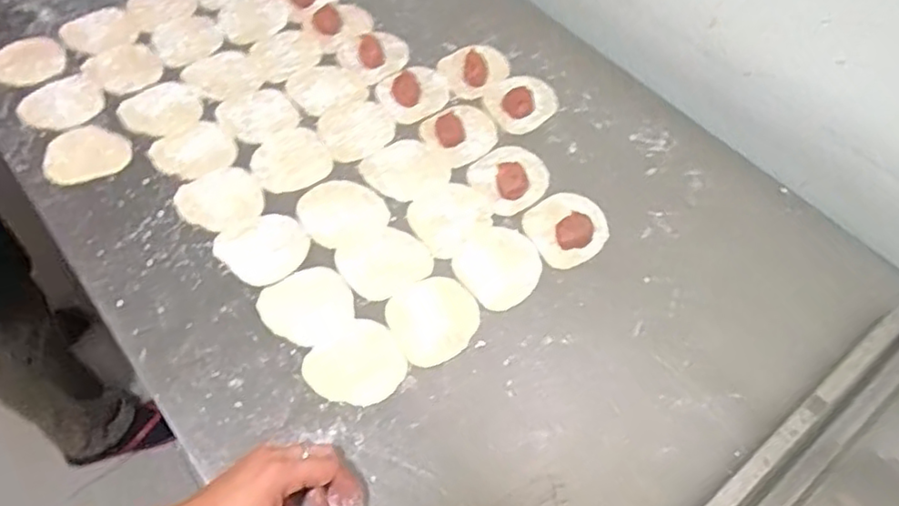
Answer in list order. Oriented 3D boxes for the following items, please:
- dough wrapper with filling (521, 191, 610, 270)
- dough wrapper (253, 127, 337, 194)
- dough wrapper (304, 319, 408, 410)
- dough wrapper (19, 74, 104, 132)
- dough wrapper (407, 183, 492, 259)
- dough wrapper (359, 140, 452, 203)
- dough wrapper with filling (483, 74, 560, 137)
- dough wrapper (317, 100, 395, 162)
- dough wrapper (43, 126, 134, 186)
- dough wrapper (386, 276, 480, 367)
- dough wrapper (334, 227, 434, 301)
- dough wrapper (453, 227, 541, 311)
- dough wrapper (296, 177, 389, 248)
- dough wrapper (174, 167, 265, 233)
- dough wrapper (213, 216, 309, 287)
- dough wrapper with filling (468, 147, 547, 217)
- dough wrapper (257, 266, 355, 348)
[{"bbox_3d":[0.115,-0.027,0.637,0.078,0.014,0.077,2,55,-3],"label":"dough wrapper with filling"},{"bbox_3d":[-0.162,-0.094,0.678,0.077,0.005,0.077,2,55,-3],"label":"dough wrapper"},{"bbox_3d":[-0.076,0.093,0.548,0.077,0.004,0.071,2,55,-3],"label":"dough wrapper"},{"bbox_3d":[-0.411,-0.159,0.701,0.080,0.005,0.080,2,55,-3],"label":"dough wrapper"},{"bbox_3d":[0.000,-0.035,0.644,0.078,0.004,0.072,2,55,-3],"label":"dough wrapper"},{"bbox_3d":[-0.044,-0.084,0.677,0.079,0.004,0.074,2,57,-3],"label":"dough wrapper"},{"bbox_3d":[0.082,-0.172,0.736,0.087,0.014,0.074,-31,62,-23],"label":"dough wrapper with filling"},{"bbox_3d":[-0.097,-0.133,0.703,0.079,0.004,0.075,2,55,-3],"label":"dough wrapper"},{"bbox_3d":[-0.362,-0.102,0.665,0.080,0.005,0.074,-13,57,-13],"label":"dough wrapper"},{"bbox_3d":[-0.012,0.056,0.577,0.078,0.004,0.075,2,55,-3],"label":"dough wrapper"},{"bbox_3d":[-0.060,0.007,0.607,0.079,0.004,0.072,2,55,-3],"label":"dough wrapper"},{"bbox_3d":[0.048,0.012,0.619,0.081,0.006,0.078,2,55,-3],"label":"dough wrapper"},{"bbox_3d":[-0.105,-0.042,0.642,0.077,0.006,0.072,2,57,-3],"label":"dough wrapper"},{"bbox_3d":[-0.220,-0.050,0.641,0.077,0.007,0.073,2,55,-3],"label":"dough wrapper"},{"bbox_3d":[-0.170,-0.004,0.612,0.077,0.004,0.071,5,56,-7],"label":"dough wrapper"},{"bbox_3d":[0.064,-0.080,0.670,0.084,0.017,0.077,2,55,-3],"label":"dough wrapper with filling"},{"bbox_3d":[-0.124,0.045,0.578,0.074,0.004,0.073,2,55,-3],"label":"dough wrapper"}]

